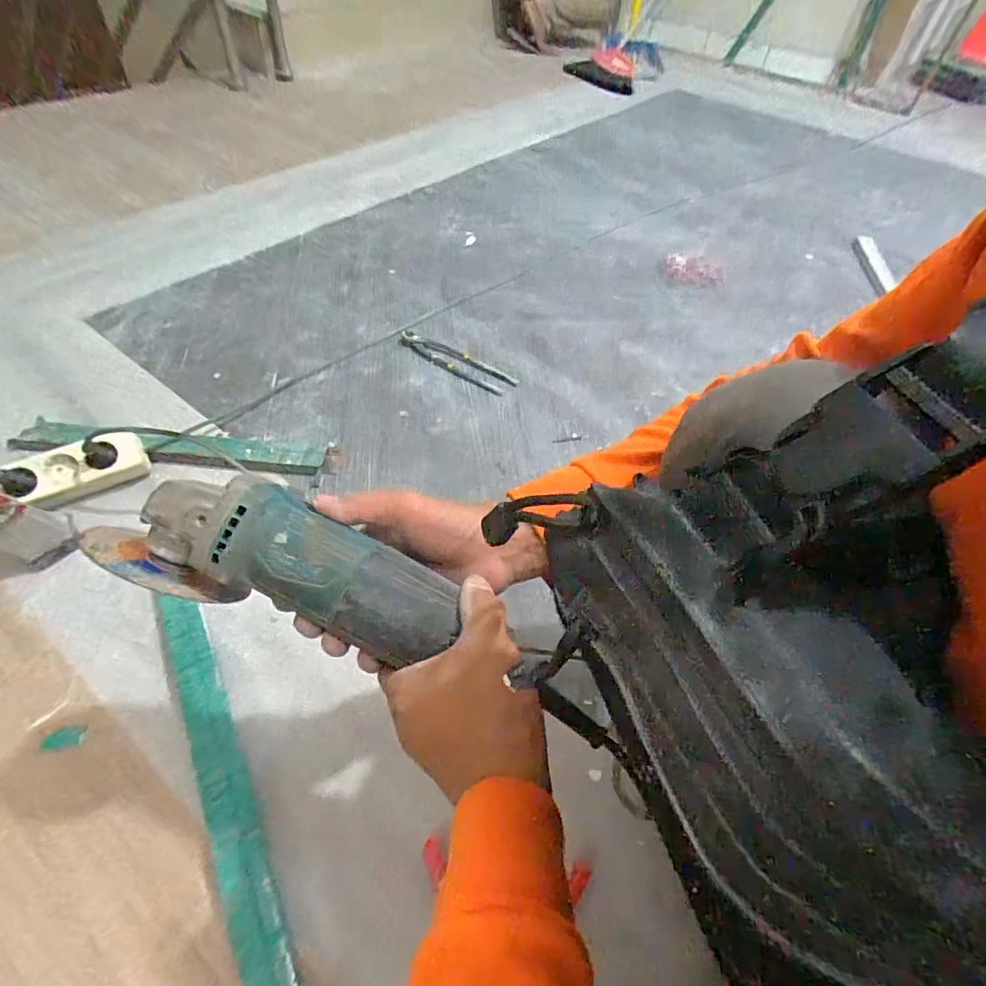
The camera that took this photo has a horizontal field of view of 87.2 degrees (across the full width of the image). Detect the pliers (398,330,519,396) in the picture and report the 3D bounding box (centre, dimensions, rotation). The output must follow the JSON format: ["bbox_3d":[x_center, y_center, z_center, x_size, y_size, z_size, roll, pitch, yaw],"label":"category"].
[{"bbox_3d":[-0.066,-0.230,0.905,0.221,0.019,0.064,29,54,17],"label":"pliers"}]

